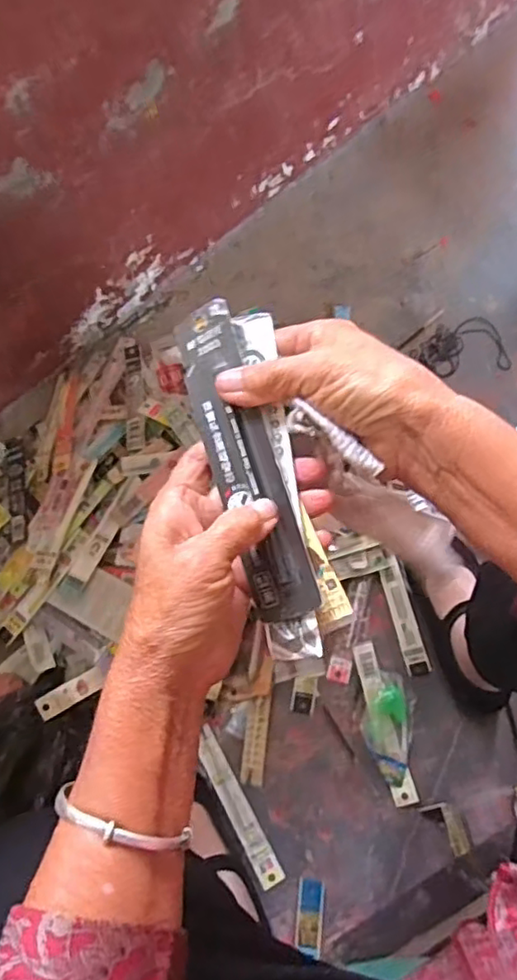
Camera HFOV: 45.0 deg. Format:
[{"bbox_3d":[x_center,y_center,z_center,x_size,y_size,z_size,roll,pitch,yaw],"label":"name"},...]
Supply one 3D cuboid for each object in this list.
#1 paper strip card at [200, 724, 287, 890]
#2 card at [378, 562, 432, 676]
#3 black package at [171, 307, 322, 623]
[{"bbox_3d":[-0.024,0.344,0.681,0.026,0.007,0.169,-25,72,-16],"label":"paper strip card"},{"bbox_3d":[0.176,0.156,0.751,0.028,0.004,0.128,-16,75,5],"label":"card"},{"bbox_3d":[-0.009,-0.016,0.322,0.034,0.007,0.168,-21,79,19],"label":"black package"}]

